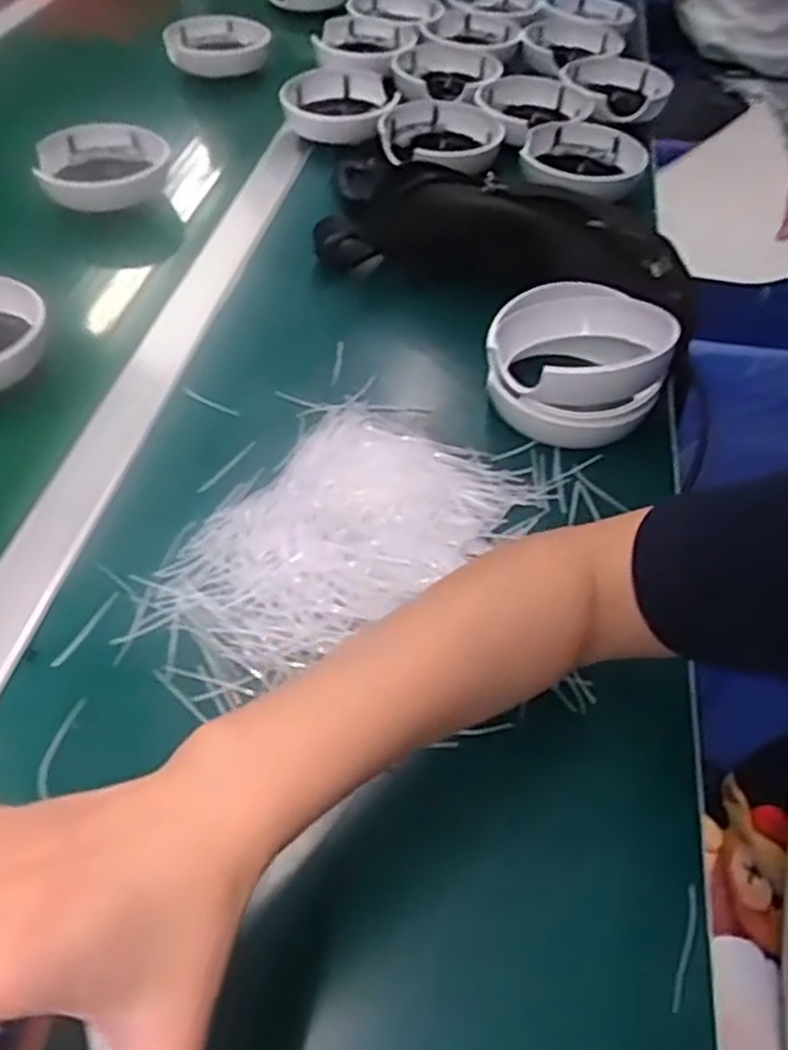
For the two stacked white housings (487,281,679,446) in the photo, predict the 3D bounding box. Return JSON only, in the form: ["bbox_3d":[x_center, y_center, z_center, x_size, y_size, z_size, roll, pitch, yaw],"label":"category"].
[{"bbox_3d":[0.122,-0.116,0.543,0.109,0.071,0.116,2,50,-1],"label":"two stacked white housings"}]

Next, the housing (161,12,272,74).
[{"bbox_3d":[-0.210,-0.573,0.943,0.119,0.036,0.119,2,50,-2],"label":"housing"}]

